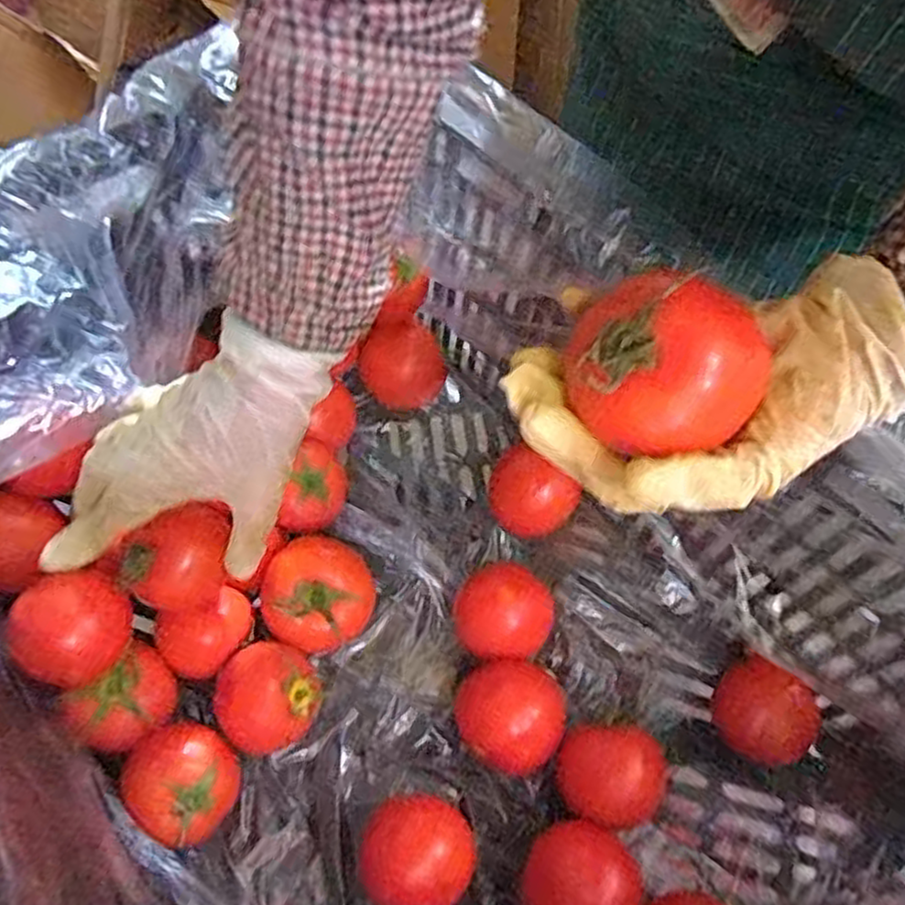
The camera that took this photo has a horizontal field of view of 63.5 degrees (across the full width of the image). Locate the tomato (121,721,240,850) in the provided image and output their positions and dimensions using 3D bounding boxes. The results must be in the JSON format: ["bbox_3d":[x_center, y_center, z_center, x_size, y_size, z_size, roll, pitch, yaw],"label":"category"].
[{"bbox_3d":[-0.155,0.190,0.424,0.063,0.051,0.055,38,64,17],"label":"tomato"}]

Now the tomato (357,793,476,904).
[{"bbox_3d":[-0.020,0.229,0.417,0.065,0.043,0.062,29,61,12],"label":"tomato"}]

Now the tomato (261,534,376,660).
[{"bbox_3d":[-0.087,0.095,0.473,0.068,0.056,0.066,2,59,-3],"label":"tomato"}]

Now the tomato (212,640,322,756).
[{"bbox_3d":[-0.115,0.152,0.450,0.060,0.048,0.059,2,59,-3],"label":"tomato"}]

